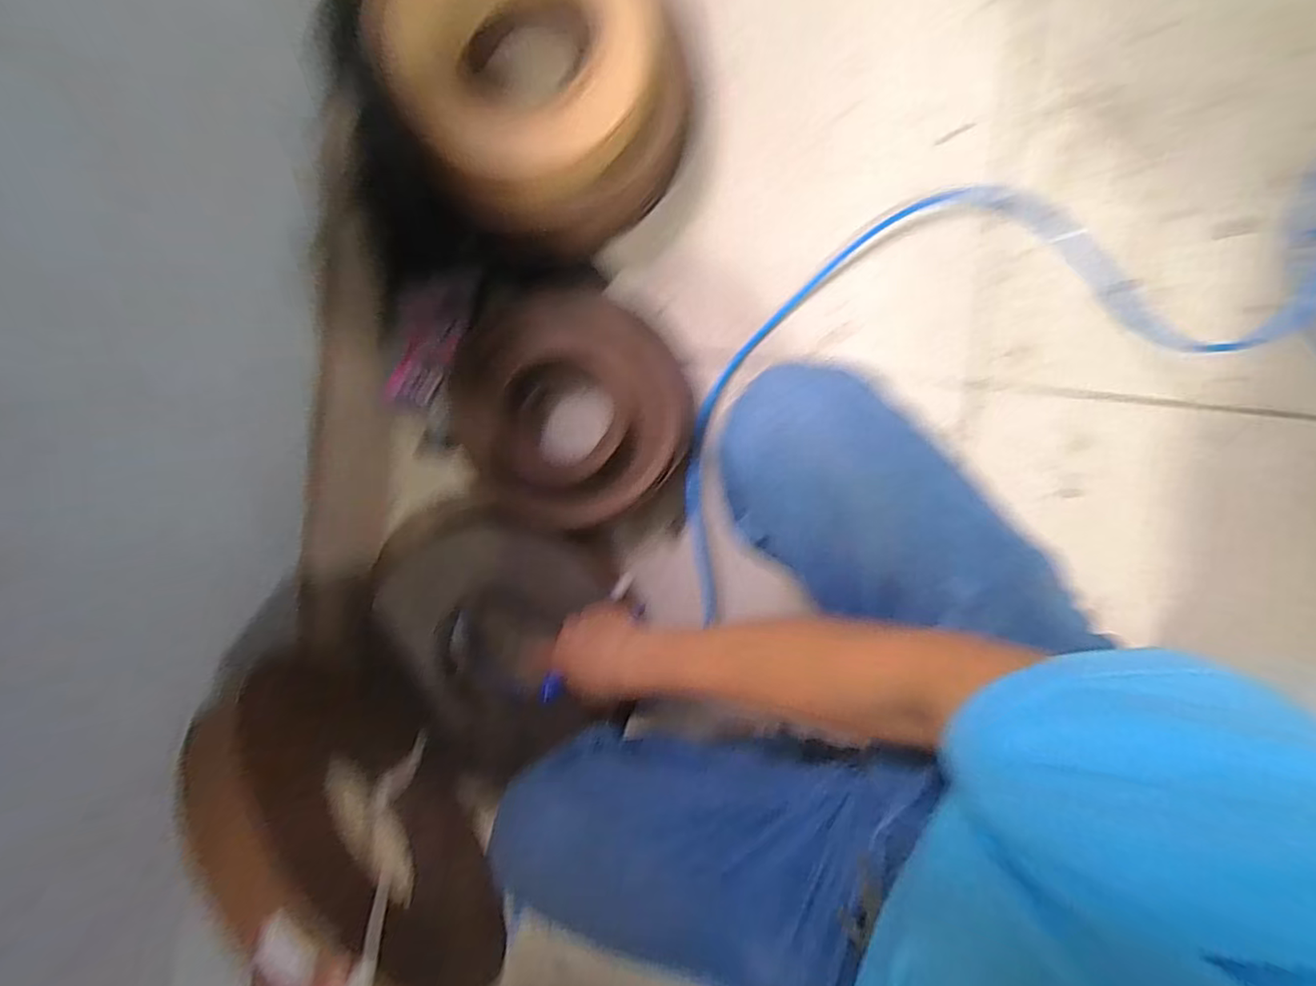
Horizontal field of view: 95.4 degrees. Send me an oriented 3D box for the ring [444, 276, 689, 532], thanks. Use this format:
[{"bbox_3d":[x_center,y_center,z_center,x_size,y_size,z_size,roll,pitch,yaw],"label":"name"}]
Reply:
[{"bbox_3d":[-0.100,-0.105,0.722,0.261,0.080,0.278,0,94,0],"label":"ring"}]

